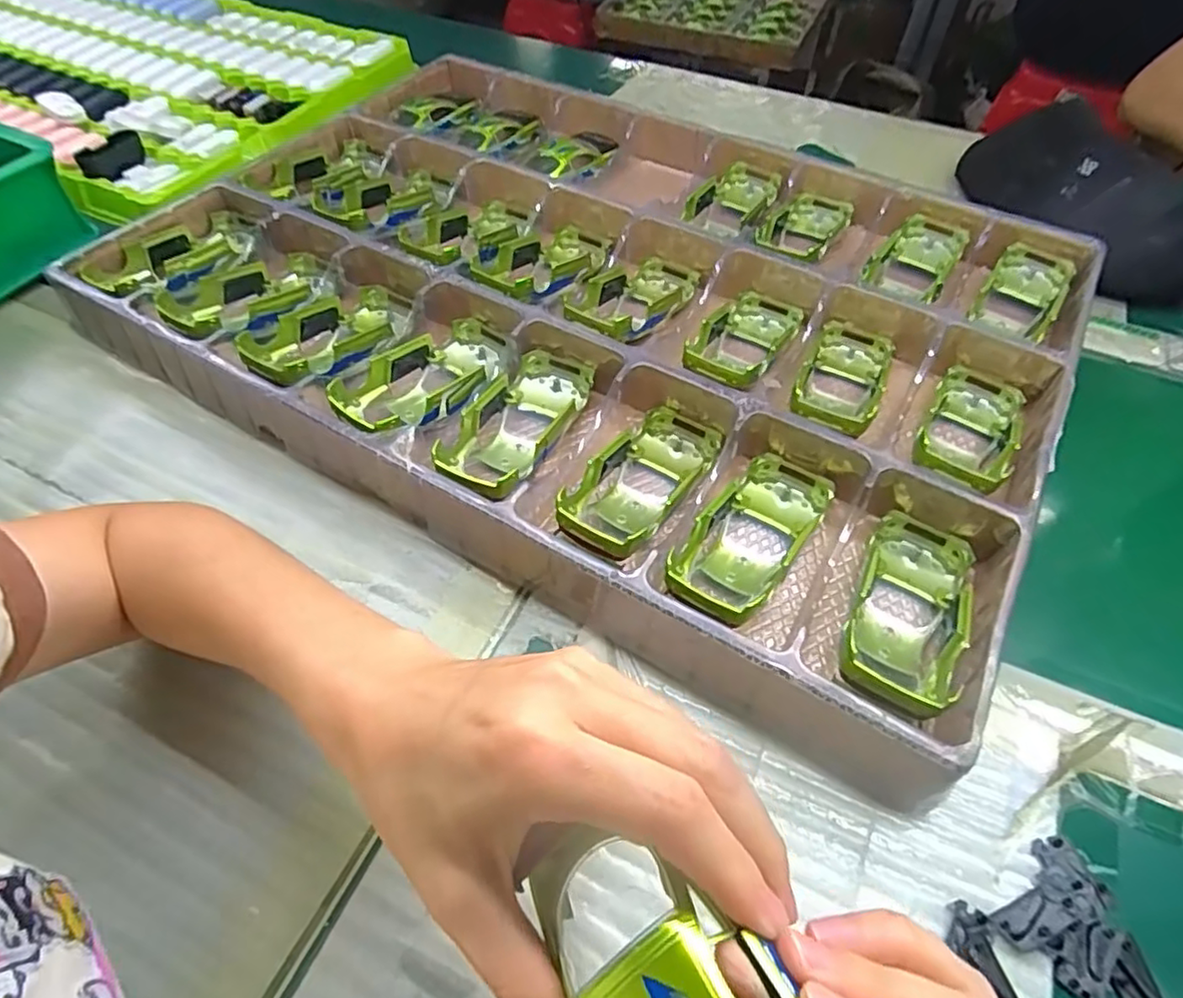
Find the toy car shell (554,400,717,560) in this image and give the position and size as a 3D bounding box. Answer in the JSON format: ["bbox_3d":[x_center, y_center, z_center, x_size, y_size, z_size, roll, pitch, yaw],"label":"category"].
[{"bbox_3d":[0.029,-0.008,0.392,0.053,0.038,0.133,27,40,17],"label":"toy car shell"}]

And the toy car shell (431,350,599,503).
[{"bbox_3d":[-0.047,-0.044,0.415,0.057,0.036,0.136,19,44,11],"label":"toy car shell"}]

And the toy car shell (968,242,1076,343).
[{"bbox_3d":[0.339,-0.163,0.512,0.054,0.030,0.077,30,59,18],"label":"toy car shell"}]

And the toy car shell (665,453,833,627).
[{"bbox_3d":[0.089,0.021,0.367,0.052,0.048,0.134,32,60,19],"label":"toy car shell"}]

